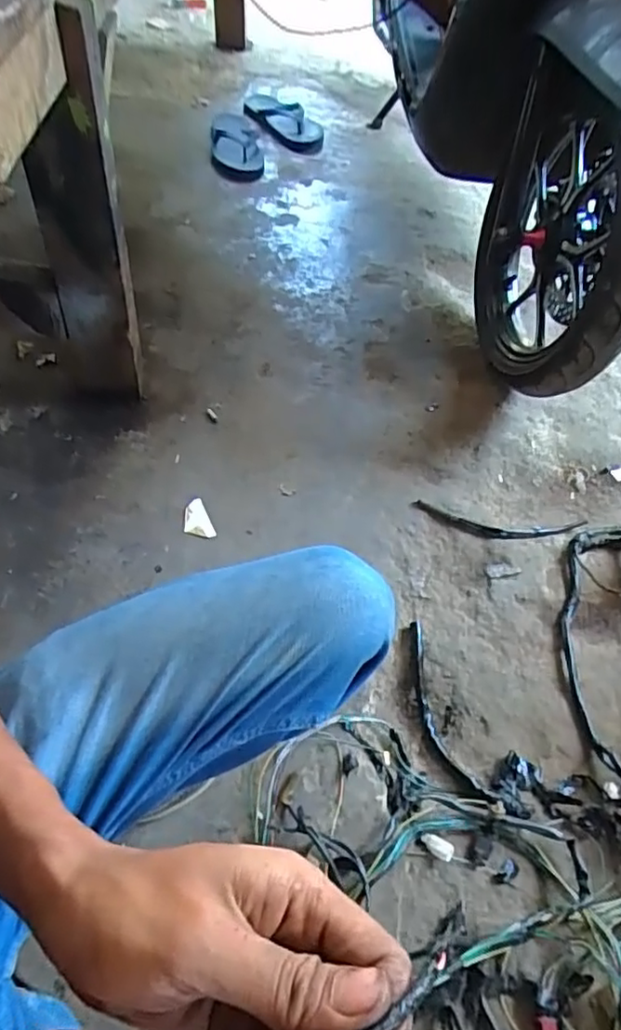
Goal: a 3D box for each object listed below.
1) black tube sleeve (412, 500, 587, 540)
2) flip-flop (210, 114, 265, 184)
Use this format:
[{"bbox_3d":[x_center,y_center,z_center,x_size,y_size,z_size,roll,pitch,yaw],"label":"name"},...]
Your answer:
[{"bbox_3d":[0.303,0.014,0.970,0.280,0.014,0.051,5,55,-2],"label":"black tube sleeve"},{"bbox_3d":[-0.188,-0.931,1.555,0.124,0.052,0.267,-5,56,-9],"label":"flip-flop"}]

